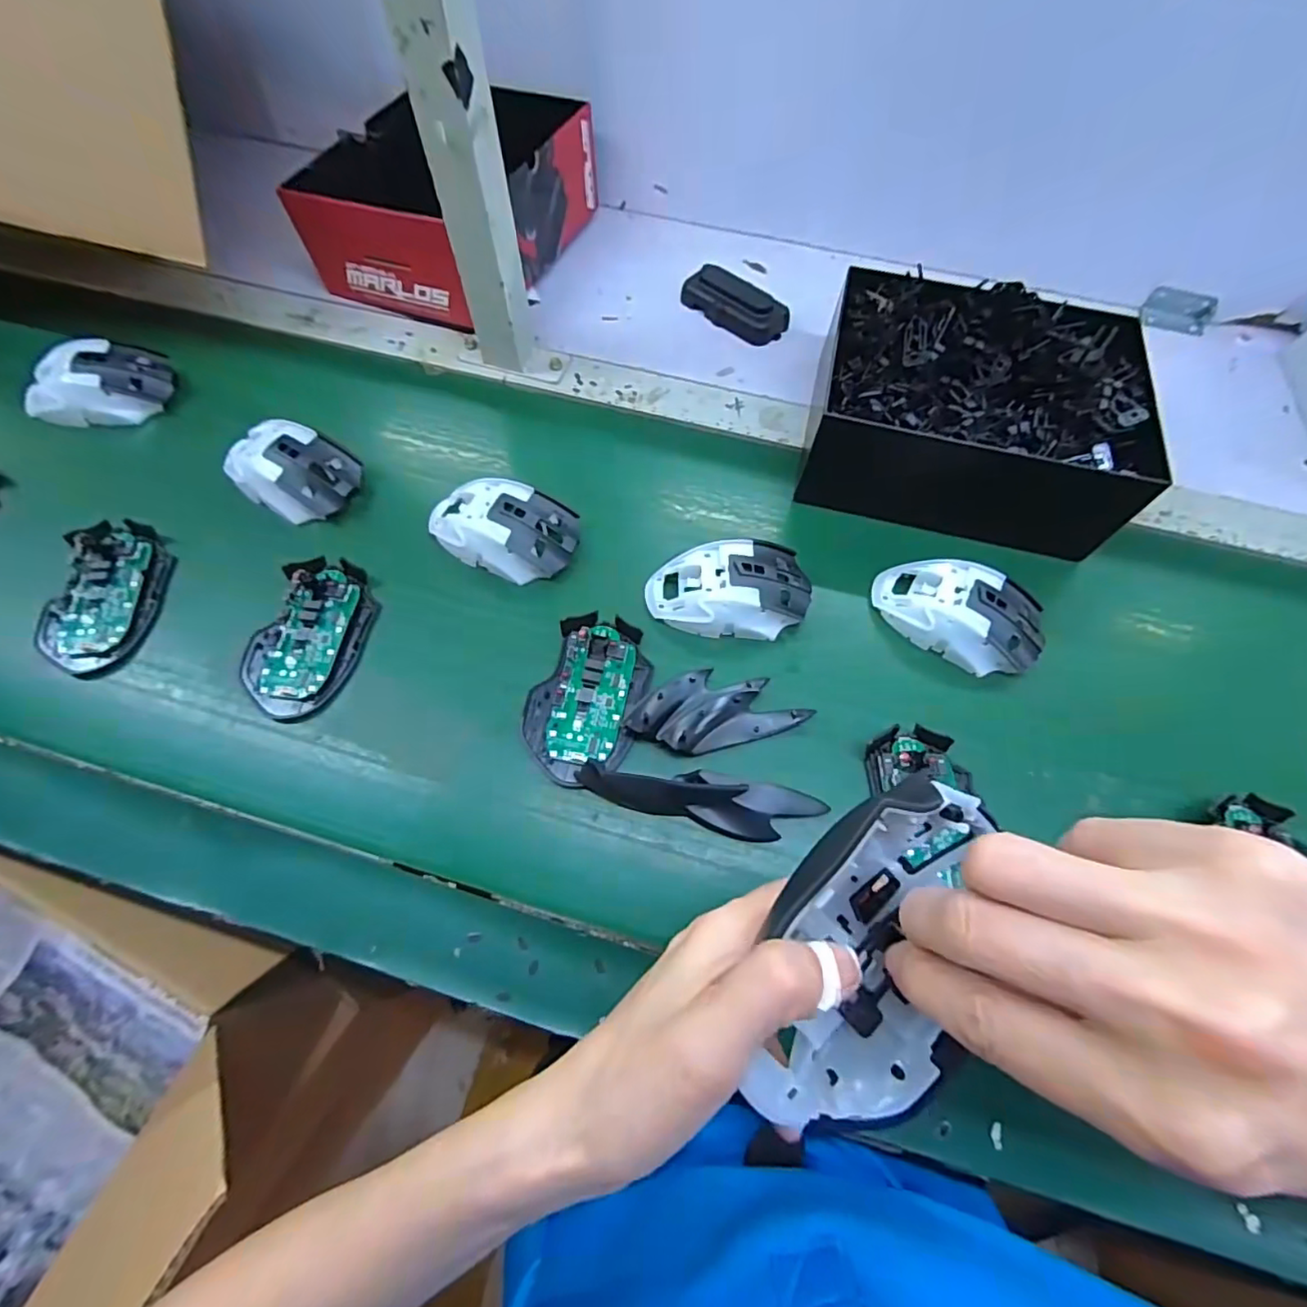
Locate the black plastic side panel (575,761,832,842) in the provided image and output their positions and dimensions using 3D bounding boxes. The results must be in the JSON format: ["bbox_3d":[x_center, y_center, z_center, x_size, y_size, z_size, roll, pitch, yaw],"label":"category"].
[{"bbox_3d":[0.026,0.088,0.354,0.143,0.026,0.031,12,61,6],"label":"black plastic side panel"}]

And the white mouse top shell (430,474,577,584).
[{"bbox_3d":[-0.114,-0.096,0.436,0.117,0.038,0.065,19,62,9],"label":"white mouse top shell"}]

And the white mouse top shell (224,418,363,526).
[{"bbox_3d":[-0.284,-0.146,0.452,0.108,0.039,0.069,25,63,12],"label":"white mouse top shell"}]

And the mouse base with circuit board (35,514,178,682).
[{"bbox_3d":[-0.388,-0.042,0.412,0.068,0.021,0.112,5,61,2],"label":"mouse base with circuit board"}]

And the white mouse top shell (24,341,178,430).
[{"bbox_3d":[-0.461,-0.228,0.482,0.106,0.032,0.065,-5,61,-4],"label":"white mouse top shell"}]

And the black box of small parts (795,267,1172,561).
[{"bbox_3d":[0.247,-0.194,0.461,0.229,0.099,0.186,15,62,7],"label":"black box of small parts"}]

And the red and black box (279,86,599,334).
[{"bbox_3d":[-0.197,-0.442,0.562,0.202,0.084,0.245,23,63,11],"label":"red and black box"}]

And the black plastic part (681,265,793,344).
[{"bbox_3d":[0.078,-0.340,0.566,0.106,0.019,0.049,33,65,16],"label":"black plastic part"}]

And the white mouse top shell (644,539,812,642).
[{"bbox_3d":[0.055,-0.046,0.416,0.113,0.035,0.065,-4,61,-3],"label":"white mouse top shell"}]

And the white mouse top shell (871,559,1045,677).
[{"bbox_3d":[0.218,-0.029,0.417,0.118,0.044,0.064,28,64,14],"label":"white mouse top shell"}]

